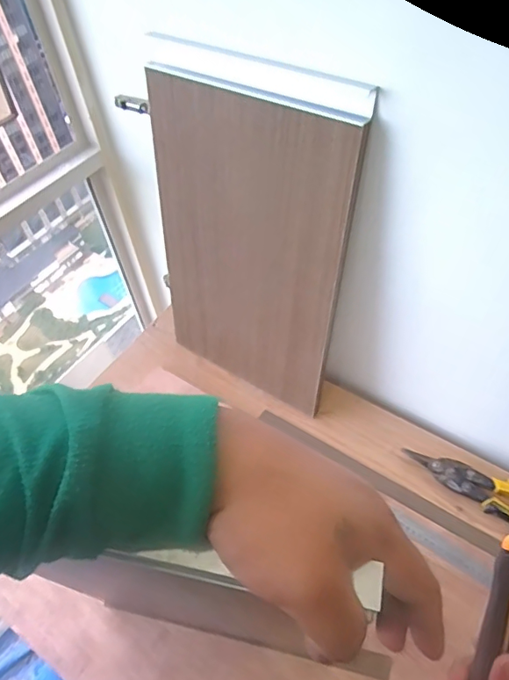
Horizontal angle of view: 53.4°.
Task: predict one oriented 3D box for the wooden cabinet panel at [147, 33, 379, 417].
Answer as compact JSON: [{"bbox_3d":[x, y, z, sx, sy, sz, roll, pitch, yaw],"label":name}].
[{"bbox_3d":[-0.017,-0.127,0.775,0.323,0.542,0.024,27,50,24],"label":"wooden cabinet panel"}]

